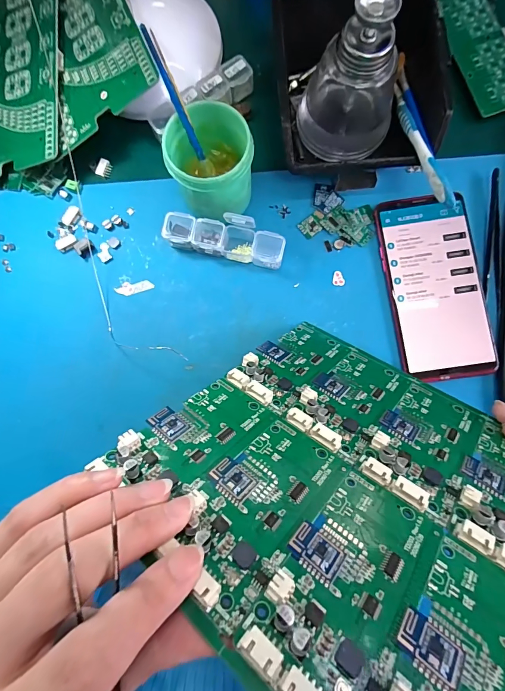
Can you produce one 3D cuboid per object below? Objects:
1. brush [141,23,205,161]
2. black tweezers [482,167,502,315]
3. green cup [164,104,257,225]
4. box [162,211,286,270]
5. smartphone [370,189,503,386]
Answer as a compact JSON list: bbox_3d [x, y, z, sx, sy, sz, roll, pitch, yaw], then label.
[{"bbox_3d":[-0.051,-0.163,0.235,0.006,0.082,0.005,-36,55,-3],"label":"brush"},{"bbox_3d":[0.201,-0.089,0.291,0.013,0.007,0.117,5,84,1],"label":"black tweezers"},{"bbox_3d":[-0.032,-0.136,0.273,0.064,0.068,0.067,-23,84,-2],"label":"green cup"},{"bbox_3d":[-0.023,-0.090,0.282,0.098,0.039,0.028,12,85,2],"label":"box"},{"bbox_3d":[0.152,-0.049,0.289,0.078,0.008,0.150,-8,84,0],"label":"smartphone"}]

